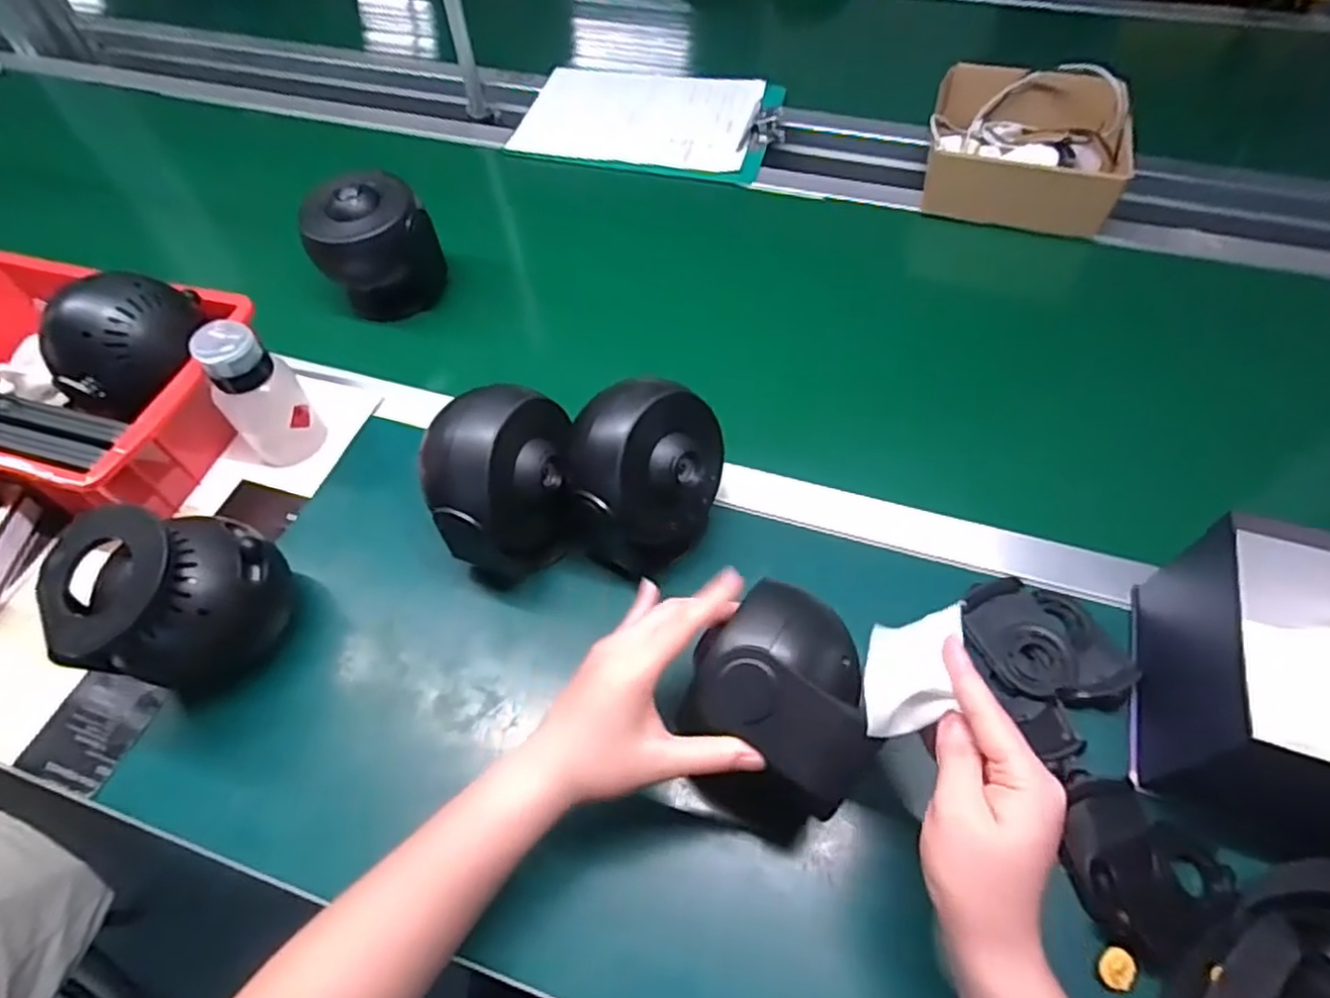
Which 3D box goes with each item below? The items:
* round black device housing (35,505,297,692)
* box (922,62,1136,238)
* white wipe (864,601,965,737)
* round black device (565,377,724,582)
[{"bbox_3d":[-0.323,0.068,0.469,0.124,0.125,0.093,-23,58,-13],"label":"round black device housing"},{"bbox_3d":[0.393,-0.386,0.776,0.192,0.091,0.186,15,57,11],"label":"box"},{"bbox_3d":[0.128,0.086,0.365,0.041,0.019,0.078,17,58,13],"label":"white wipe"},{"bbox_3d":[-0.017,-0.011,0.507,0.100,0.149,0.096,-1,56,1],"label":"round black device"}]

